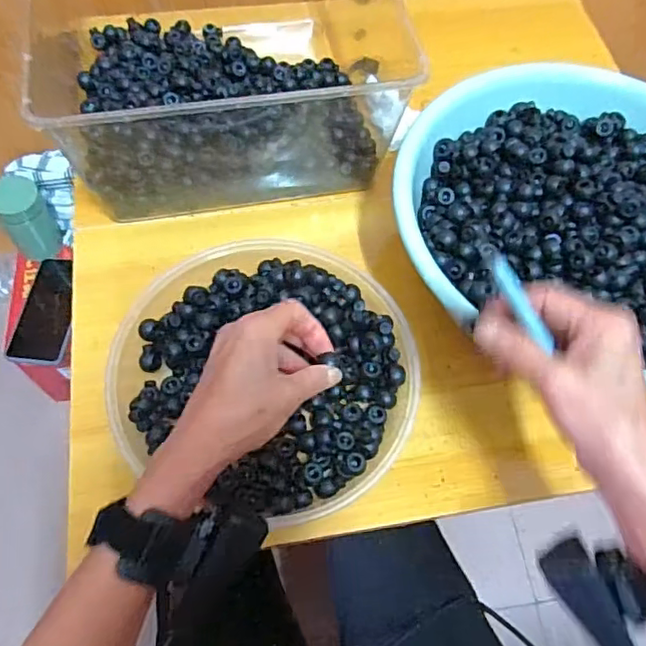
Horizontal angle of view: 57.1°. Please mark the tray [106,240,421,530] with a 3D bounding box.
[{"bbox_3d":[-0.042,0.034,0.468,0.230,0.038,0.208,23,65,8],"label":"tray"}]

